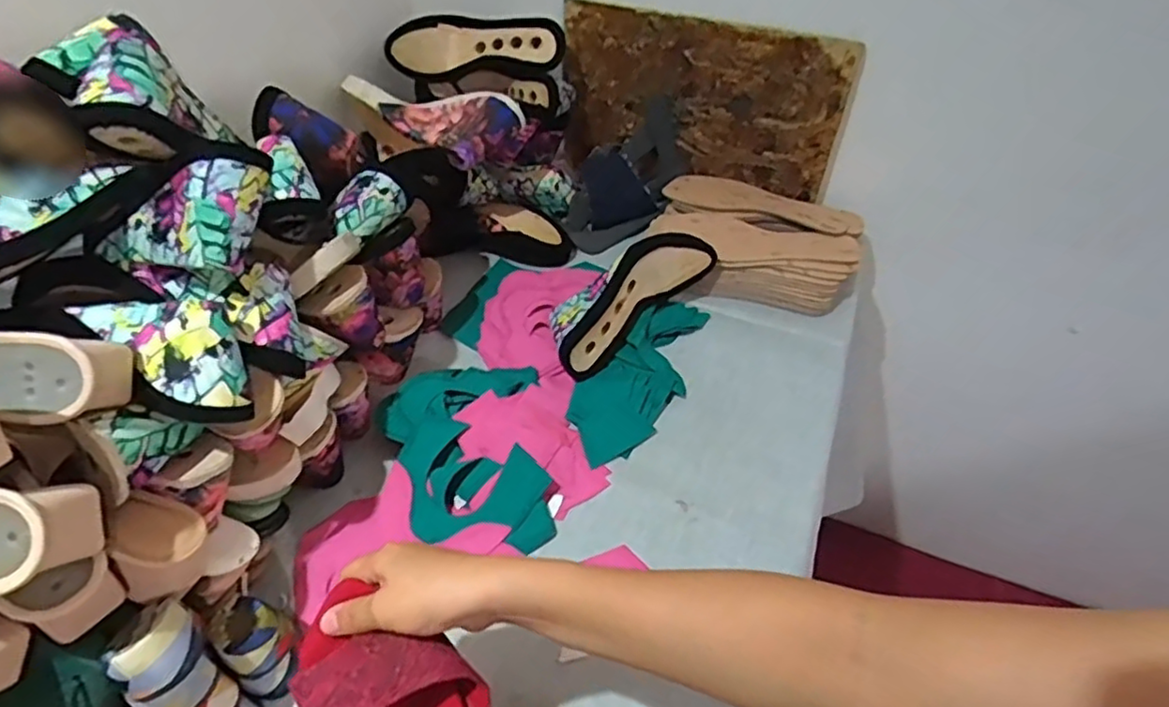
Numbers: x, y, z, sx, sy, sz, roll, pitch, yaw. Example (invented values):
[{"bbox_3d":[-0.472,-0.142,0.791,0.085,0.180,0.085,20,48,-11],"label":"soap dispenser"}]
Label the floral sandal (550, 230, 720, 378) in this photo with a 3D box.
[{"bbox_3d":[0.049,-0.072,0.768,0.229,0.088,0.082,-40,59,-14],"label":"floral sandal"}]

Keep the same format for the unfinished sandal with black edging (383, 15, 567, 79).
[{"bbox_3d":[-0.144,-0.407,0.862,0.239,0.053,0.058,7,49,9],"label":"unfinished sandal with black edging"}]

